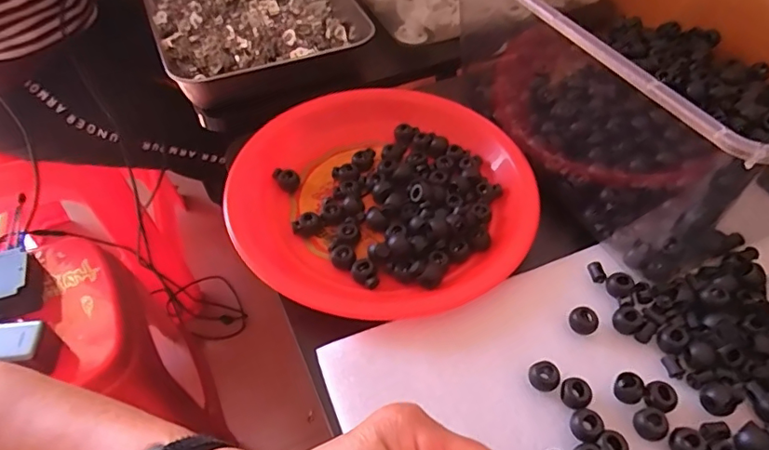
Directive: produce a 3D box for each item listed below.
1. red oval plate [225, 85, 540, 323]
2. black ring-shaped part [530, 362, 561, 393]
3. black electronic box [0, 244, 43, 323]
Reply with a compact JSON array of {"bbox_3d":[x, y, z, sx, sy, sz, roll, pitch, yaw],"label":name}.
[{"bbox_3d":[0.001,-0.026,0.408,0.221,0.028,0.224,7,51,6],"label":"red oval plate"},{"bbox_3d":[0.095,0.091,0.312,0.017,0.012,0.016,0,51,0],"label":"black ring-shaped part"},{"bbox_3d":[-0.513,0.084,0.709,0.083,0.048,0.091,-20,54,-16],"label":"black electronic box"}]

